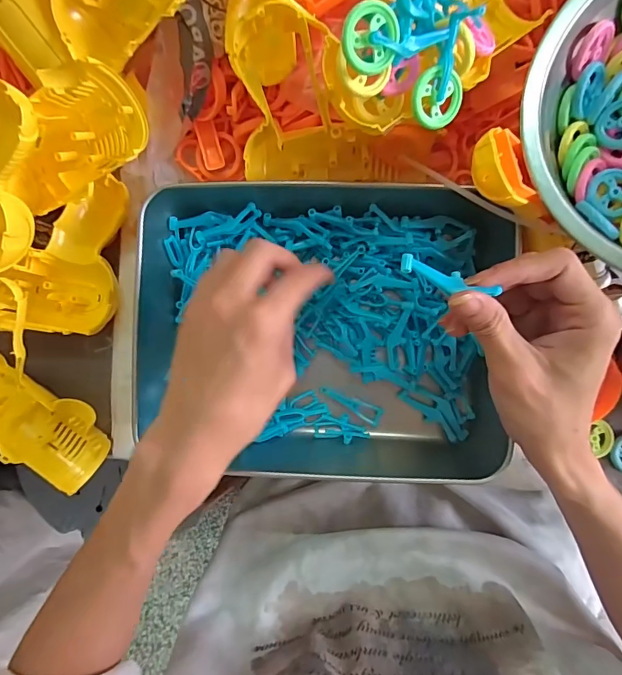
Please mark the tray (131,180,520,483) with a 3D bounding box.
[{"bbox_3d":[0.010,-0.001,0.313,0.257,0.051,0.222,-2,91,4],"label":"tray"}]

